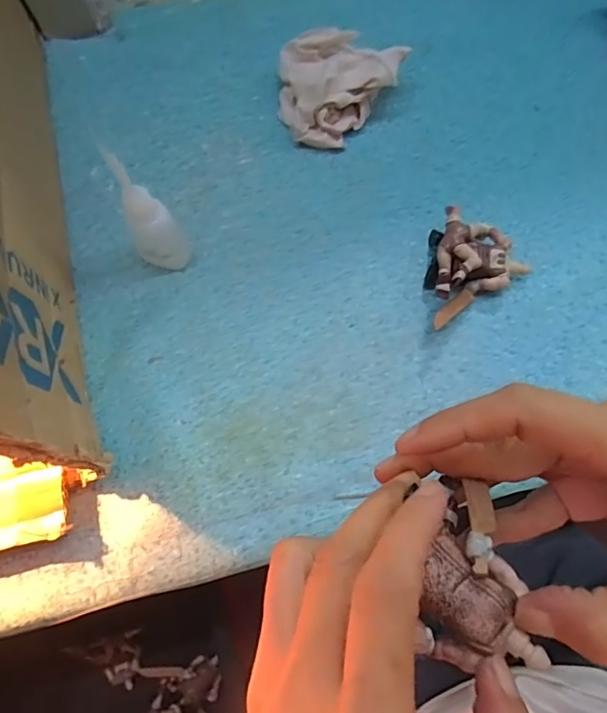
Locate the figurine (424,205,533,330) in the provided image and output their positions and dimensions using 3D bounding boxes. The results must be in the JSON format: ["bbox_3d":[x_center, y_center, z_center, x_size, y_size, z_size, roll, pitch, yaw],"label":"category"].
[{"bbox_3d":[0.094,-0.058,0.308,0.066,0.031,0.054,-30,74,-7],"label":"figurine"}]

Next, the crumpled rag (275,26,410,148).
[{"bbox_3d":[0.019,-0.188,0.343,0.077,0.043,0.071,-29,74,-7],"label":"crumpled rag"}]

